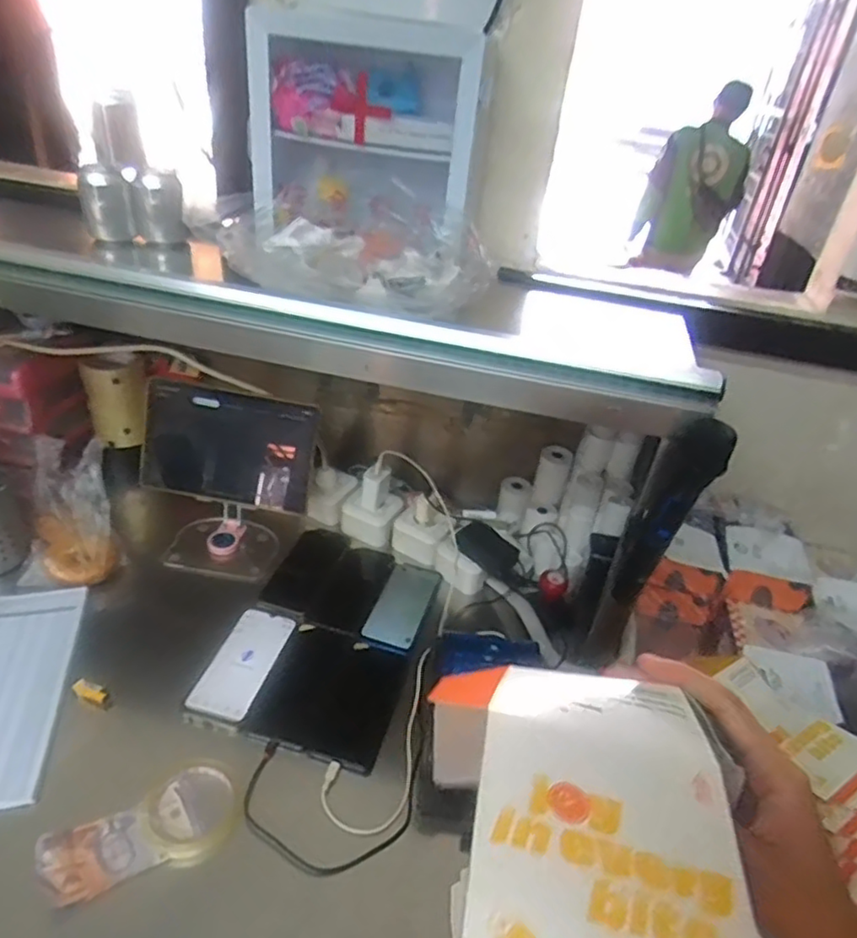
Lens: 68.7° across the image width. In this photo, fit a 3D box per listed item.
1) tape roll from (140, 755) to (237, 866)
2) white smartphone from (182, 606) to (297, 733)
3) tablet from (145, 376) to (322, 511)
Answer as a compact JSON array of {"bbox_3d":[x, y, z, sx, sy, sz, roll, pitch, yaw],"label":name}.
[{"bbox_3d":[-0.237,0.340,0.632,0.097,0.011,0.092,5,34,-3],"label":"tape roll"},{"bbox_3d":[-0.230,0.239,0.775,0.075,0.011,0.170,13,34,9],"label":"white smartphone"},{"bbox_3d":[-0.293,-0.035,0.932,0.240,0.167,0.018,11,11,-15],"label":"tablet"}]

